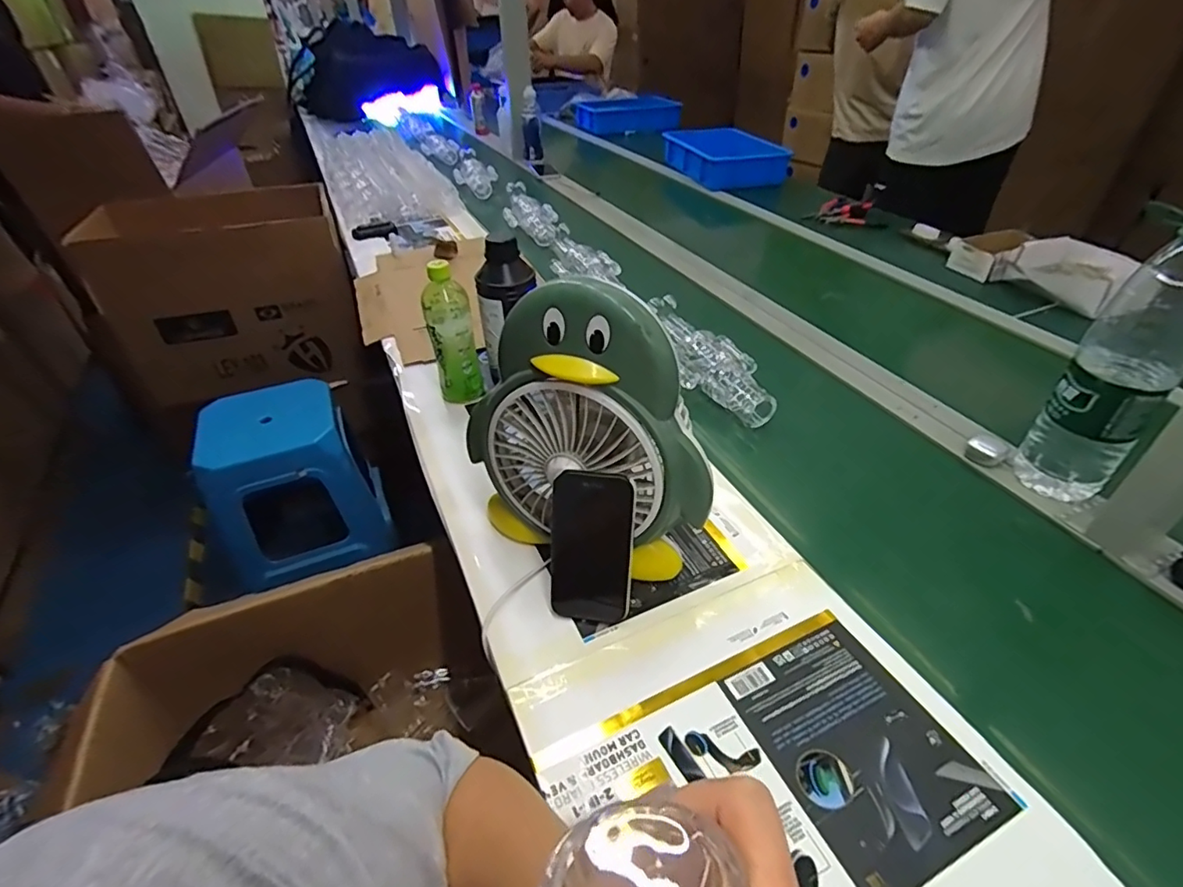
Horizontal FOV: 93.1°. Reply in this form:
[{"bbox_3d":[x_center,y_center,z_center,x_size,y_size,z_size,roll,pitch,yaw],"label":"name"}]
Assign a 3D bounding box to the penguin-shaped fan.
[{"bbox_3d":[-0.008,-0.011,0.548,0.251,0.276,0.093,14,42,21],"label":"penguin-shaped fan"}]

